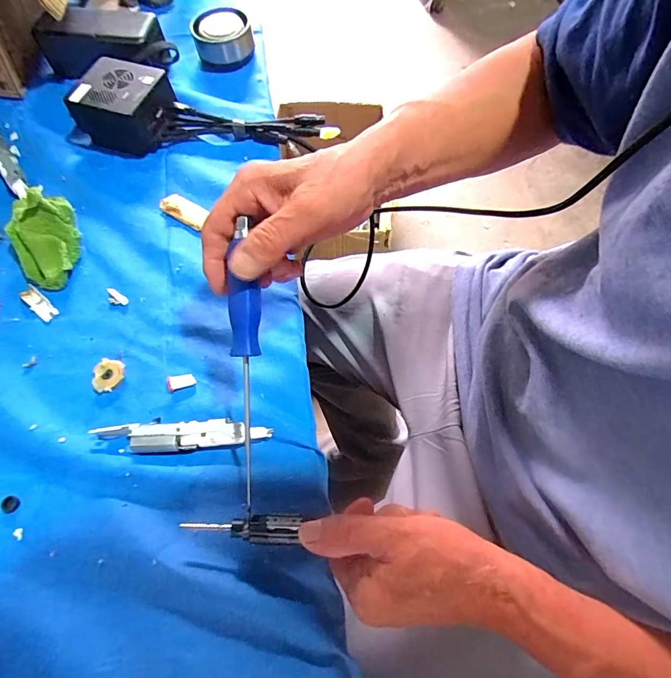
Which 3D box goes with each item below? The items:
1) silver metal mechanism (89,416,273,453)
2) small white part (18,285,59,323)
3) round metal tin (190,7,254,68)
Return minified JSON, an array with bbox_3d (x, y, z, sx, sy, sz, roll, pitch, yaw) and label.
[{"bbox_3d":[-0.110,0.070,0.304,0.124,0.013,0.022,-1,65,0],"label":"silver metal mechanism"},{"bbox_3d":[-0.259,-0.032,0.362,0.039,0.004,0.015,40,72,17],"label":"small white part"},{"bbox_3d":[-0.134,-0.356,0.496,0.064,0.037,0.068,0,65,1],"label":"round metal tin"}]

